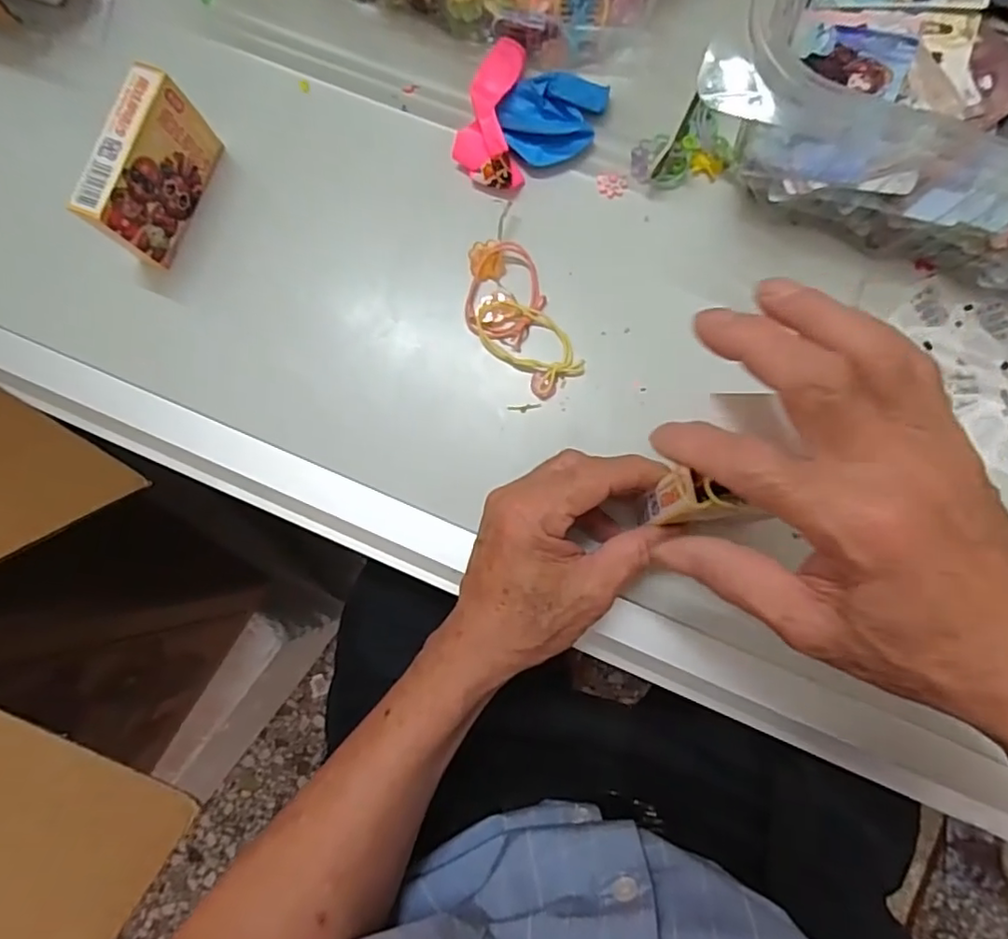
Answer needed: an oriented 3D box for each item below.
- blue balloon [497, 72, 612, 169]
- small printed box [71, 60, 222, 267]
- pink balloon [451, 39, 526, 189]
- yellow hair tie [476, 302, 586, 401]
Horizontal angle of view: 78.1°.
[{"bbox_3d":[0.031,-0.217,0.382,0.067,0.016,0.050,-23,82,1],"label":"blue balloon"},{"bbox_3d":[-0.204,-0.172,0.362,0.017,0.065,0.090,22,85,6],"label":"small printed box"},{"bbox_3d":[-0.009,-0.218,0.380,0.042,0.025,0.091,0,83,4],"label":"pink balloon"},{"bbox_3d":[0.015,-0.078,0.378,0.040,0.006,0.070,-45,83,-2],"label":"yellow hair tie"}]

